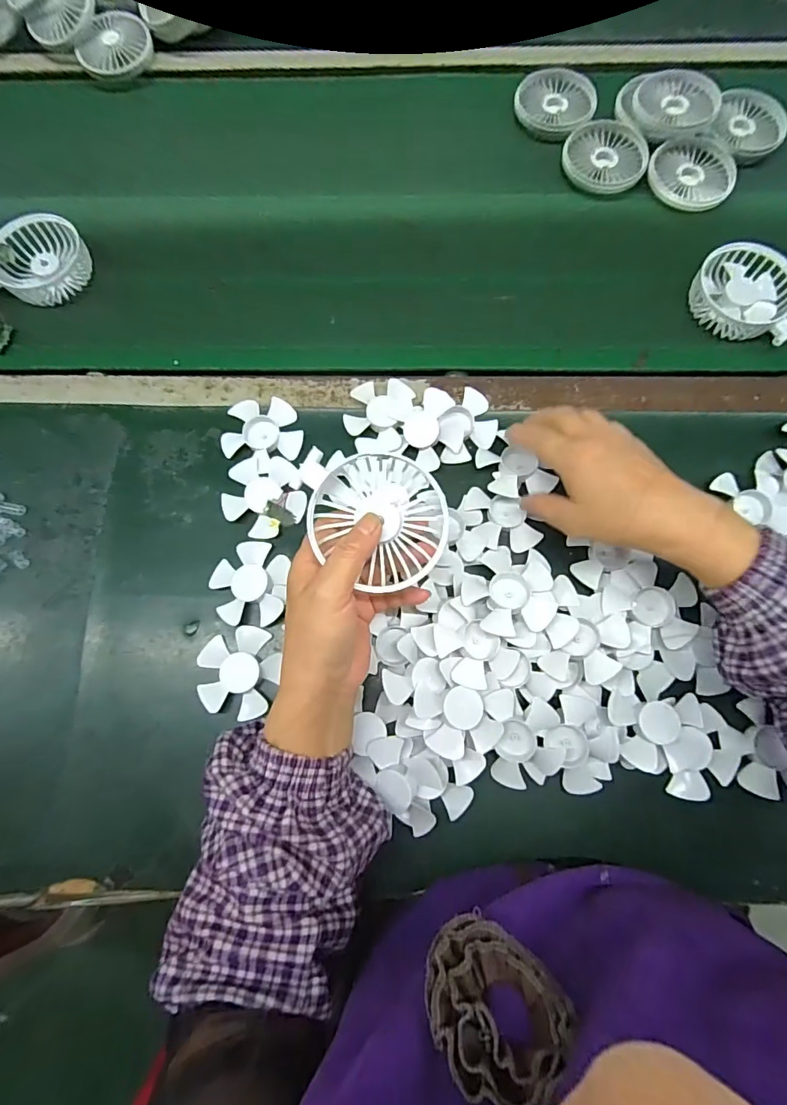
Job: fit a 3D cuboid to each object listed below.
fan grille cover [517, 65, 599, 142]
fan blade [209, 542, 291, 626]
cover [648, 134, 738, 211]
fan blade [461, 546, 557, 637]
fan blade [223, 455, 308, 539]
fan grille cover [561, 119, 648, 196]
[{"bbox_3d":[0.185,-0.514,0.557,0.089,0.018,0.089,15,76,5],"label":"fan grille cover"},{"bbox_3d":[-0.123,0.025,0.415,0.063,0.007,0.069,5,75,3],"label":"fan blade"},{"bbox_3d":[0.322,-0.409,0.526,0.089,0.013,0.090,40,79,11],"label":"cover"},{"bbox_3d":[0.097,0.031,0.396,0.068,0.025,0.076,38,79,11],"label":"fan blade"},{"bbox_3d":[-0.116,-0.050,0.432,0.069,0.010,0.070,0,75,1],"label":"fan blade"},{"bbox_3d":[0.235,-0.439,0.541,0.089,0.014,0.089,25,77,8],"label":"fan grille cover"}]

